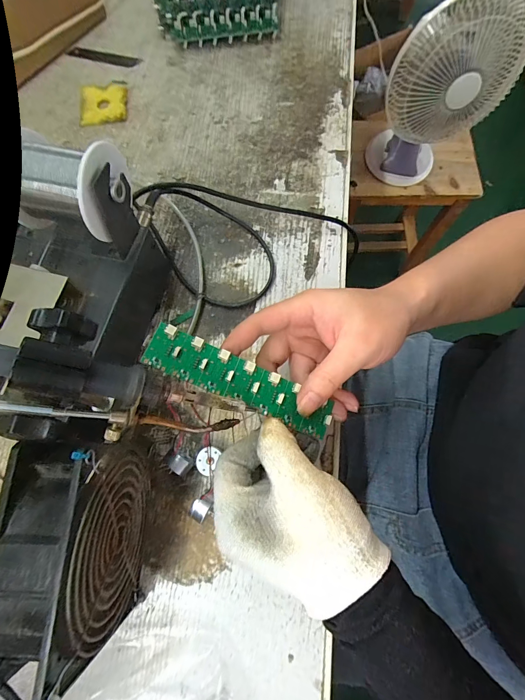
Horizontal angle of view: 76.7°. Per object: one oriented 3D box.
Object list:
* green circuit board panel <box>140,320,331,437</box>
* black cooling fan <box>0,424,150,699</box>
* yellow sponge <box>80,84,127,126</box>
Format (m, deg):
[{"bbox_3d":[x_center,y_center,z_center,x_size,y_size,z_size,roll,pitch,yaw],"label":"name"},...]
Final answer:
[{"bbox_3d":[-0.013,0.023,0.233,0.137,0.006,0.030,27,73,-9],"label":"green circuit board panel"},{"bbox_3d":[-0.113,0.122,0.209,0.052,0.099,0.131,-1,72,-2],"label":"black cooling fan"},{"bbox_3d":[-0.197,-0.307,0.413,0.056,0.006,0.063,-4,73,-2],"label":"yellow sponge"}]

